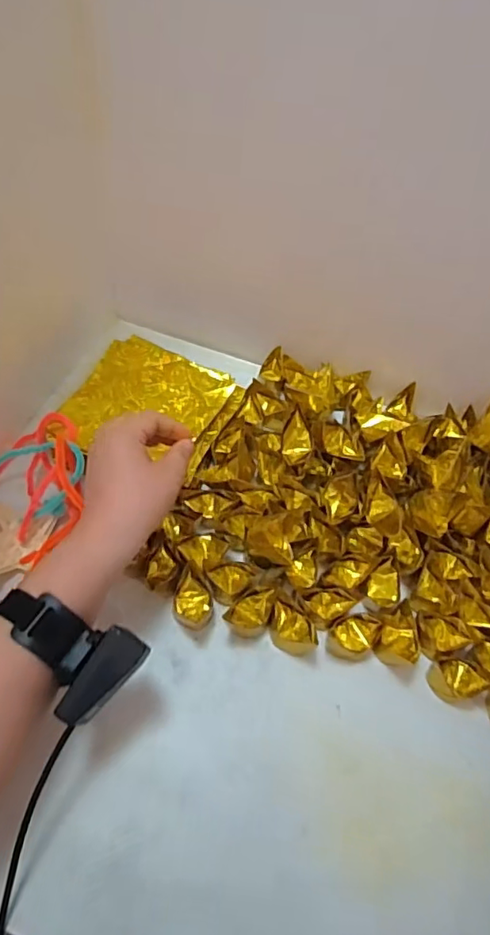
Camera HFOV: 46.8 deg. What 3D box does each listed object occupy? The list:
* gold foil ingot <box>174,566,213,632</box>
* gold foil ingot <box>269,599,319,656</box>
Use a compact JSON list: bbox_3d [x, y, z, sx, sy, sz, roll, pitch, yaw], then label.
[{"bbox_3d":[-0.046,0.119,0.508,0.035,0.023,0.046,6,57,-1],"label":"gold foil ingot"},{"bbox_3d":[0.042,0.144,0.500,0.047,0.027,0.032,29,60,13],"label":"gold foil ingot"}]

